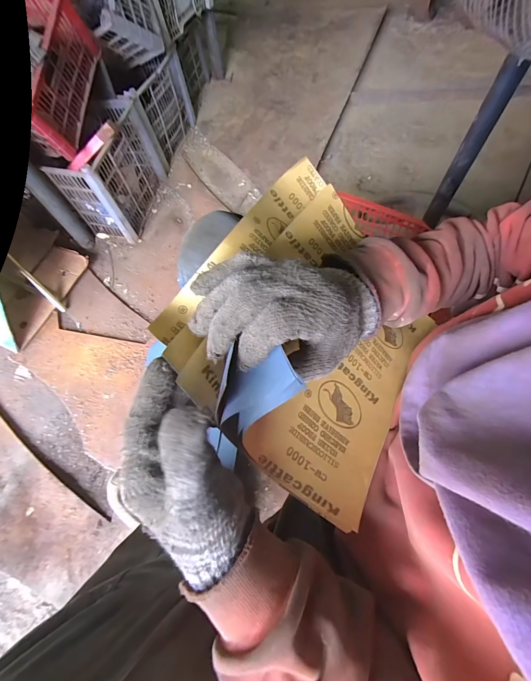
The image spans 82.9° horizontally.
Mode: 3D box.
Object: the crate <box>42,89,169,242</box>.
[{"bbox_3d":[-0.430,-0.490,0.874,0.138,0.239,0.303,12,67,11],"label":"crate"}]

